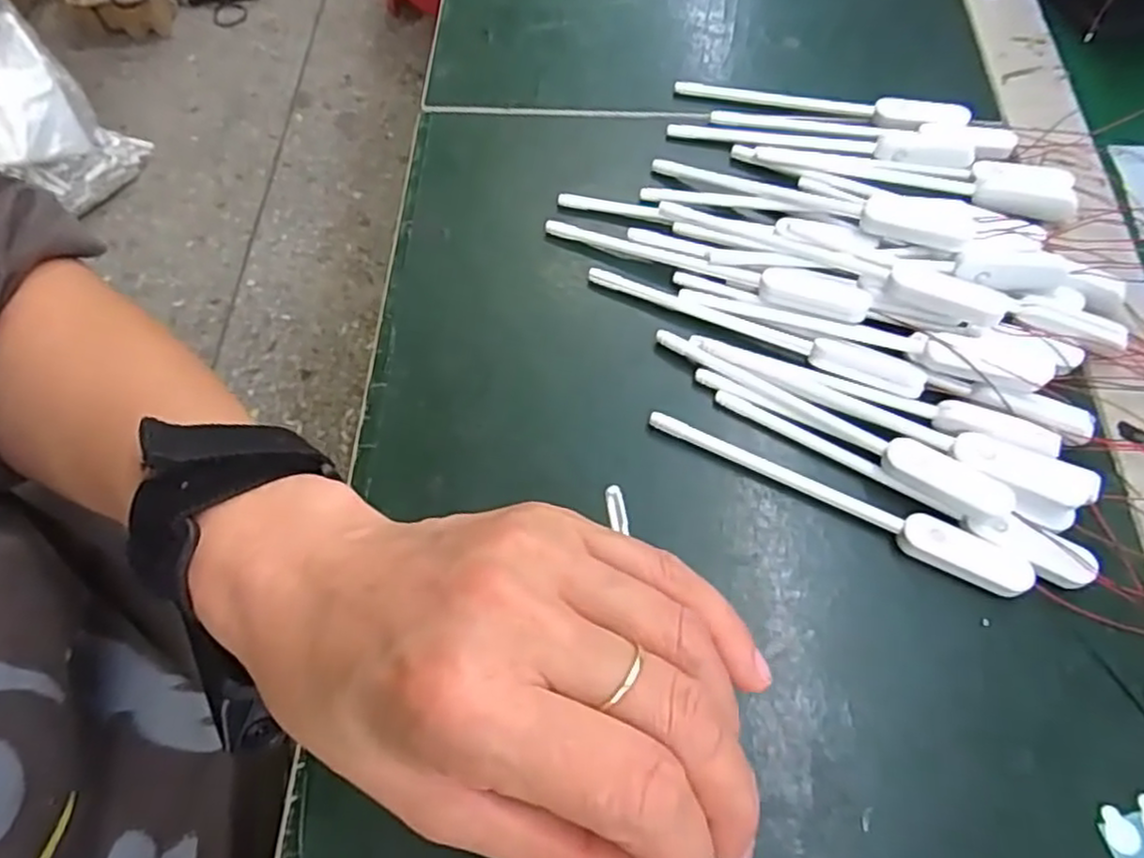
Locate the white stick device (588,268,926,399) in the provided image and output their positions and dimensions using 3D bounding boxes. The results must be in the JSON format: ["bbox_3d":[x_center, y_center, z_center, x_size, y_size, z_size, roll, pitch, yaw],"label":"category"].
[{"bbox_3d":[0.075,-0.044,0.302,0.143,0.008,0.014,24,67,10],"label":"white stick device"}]

